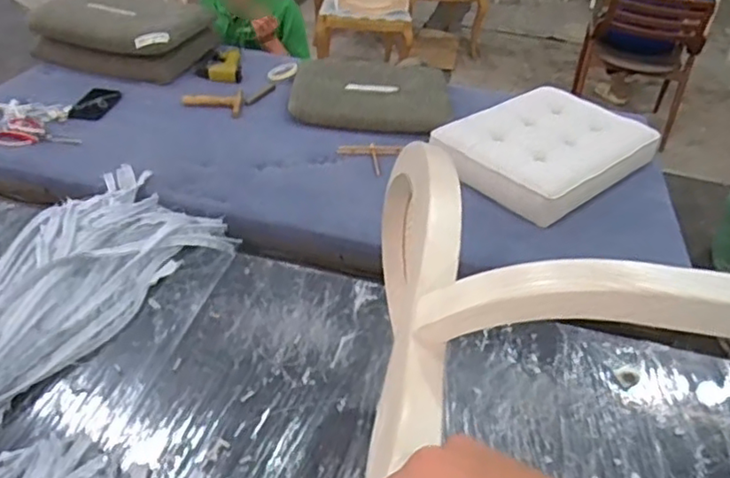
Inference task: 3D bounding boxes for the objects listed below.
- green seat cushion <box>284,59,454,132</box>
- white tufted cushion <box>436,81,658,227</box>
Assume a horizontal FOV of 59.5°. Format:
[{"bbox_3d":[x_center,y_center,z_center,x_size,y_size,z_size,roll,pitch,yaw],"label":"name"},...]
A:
[{"bbox_3d":[0.016,-0.422,1.879,0.445,0.078,0.440,3,35,-3],"label":"green seat cushion"},{"bbox_3d":[0.475,-0.244,1.649,0.553,0.102,0.376,-26,47,-35],"label":"white tufted cushion"}]

